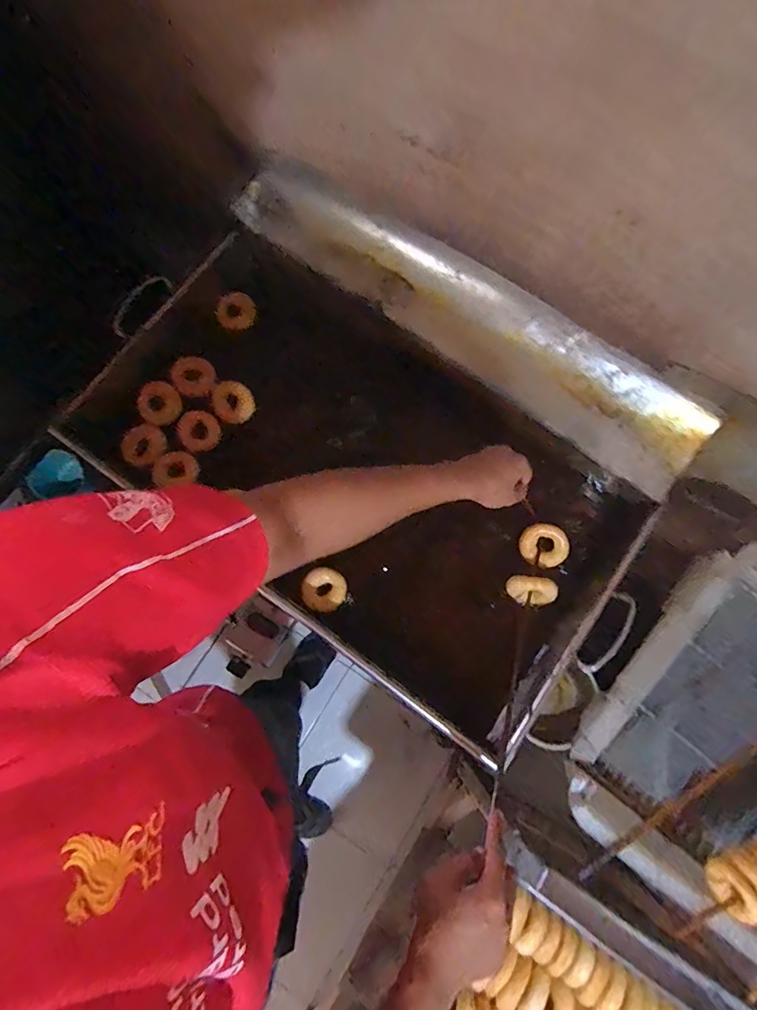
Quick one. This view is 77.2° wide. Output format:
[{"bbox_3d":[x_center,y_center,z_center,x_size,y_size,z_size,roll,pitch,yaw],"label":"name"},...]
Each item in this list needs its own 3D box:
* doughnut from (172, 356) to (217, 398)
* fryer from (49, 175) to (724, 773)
[{"bbox_3d":[-0.313,-0.219,0.804,0.067,0.020,0.065,0,77,0],"label":"doughnut"},{"bbox_3d":[0.002,-0.103,0.784,0.869,0.223,0.591,36,80,8],"label":"fryer"}]

